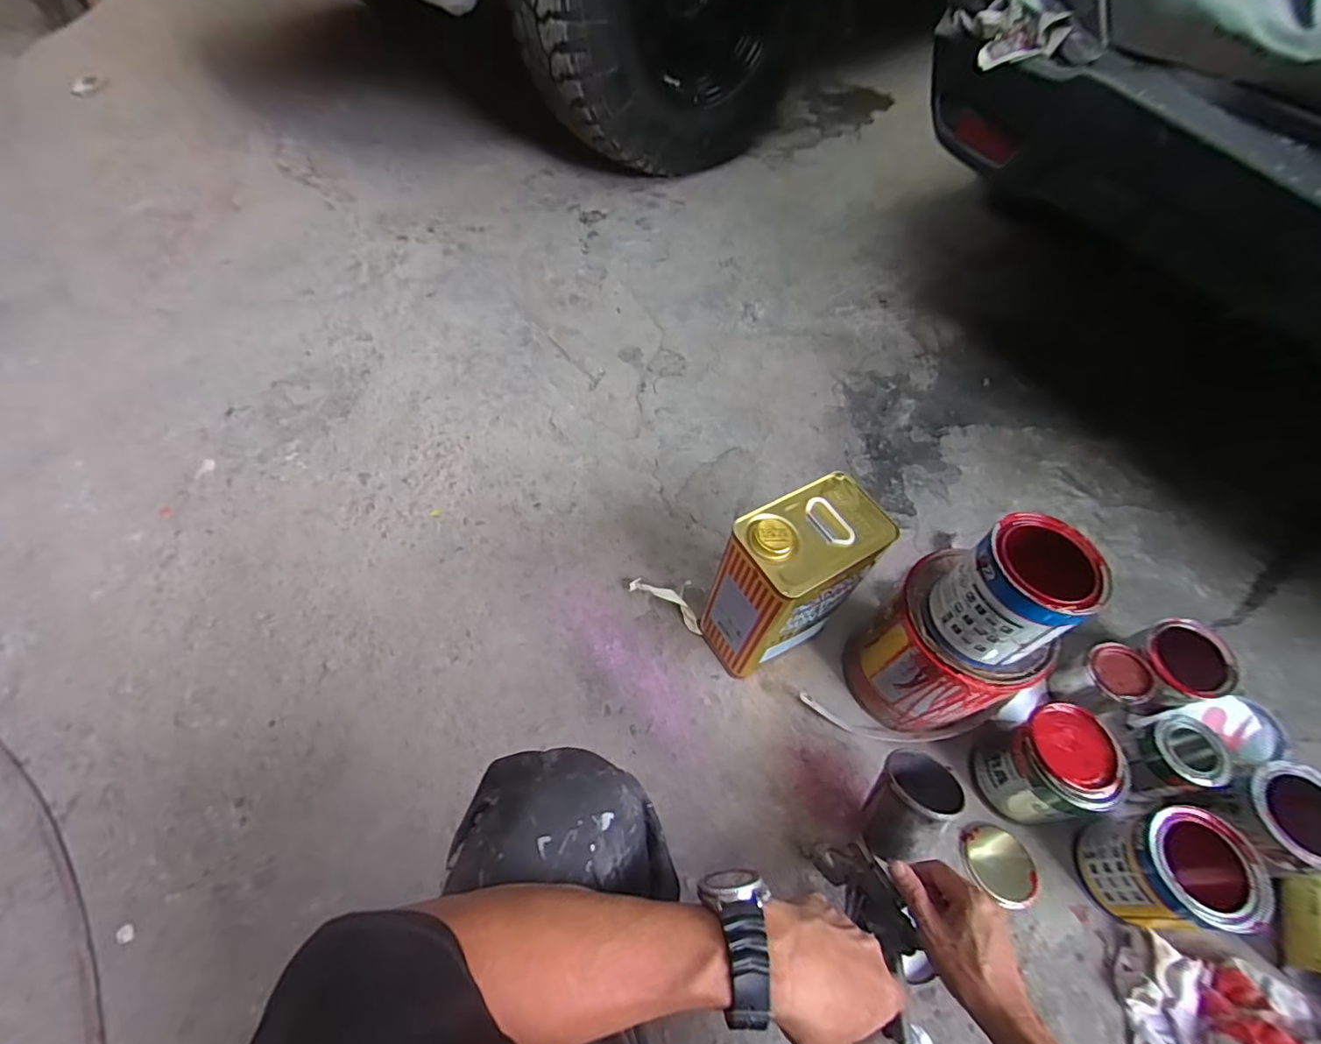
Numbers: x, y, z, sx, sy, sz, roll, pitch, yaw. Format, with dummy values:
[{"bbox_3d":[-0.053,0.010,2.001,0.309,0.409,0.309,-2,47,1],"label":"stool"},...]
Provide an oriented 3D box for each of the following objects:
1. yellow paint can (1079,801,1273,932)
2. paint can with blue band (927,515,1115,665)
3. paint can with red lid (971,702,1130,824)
[{"bbox_3d":[0.550,0.377,0.620,0.110,0.115,0.109,-4,59,1],"label":"yellow paint can"},{"bbox_3d":[0.346,0.070,0.556,0.111,0.135,0.104,0,56,-1],"label":"paint can with blue band"},{"bbox_3d":[0.454,0.291,0.676,0.112,0.130,0.108,-21,60,-10],"label":"paint can with red lid"}]

